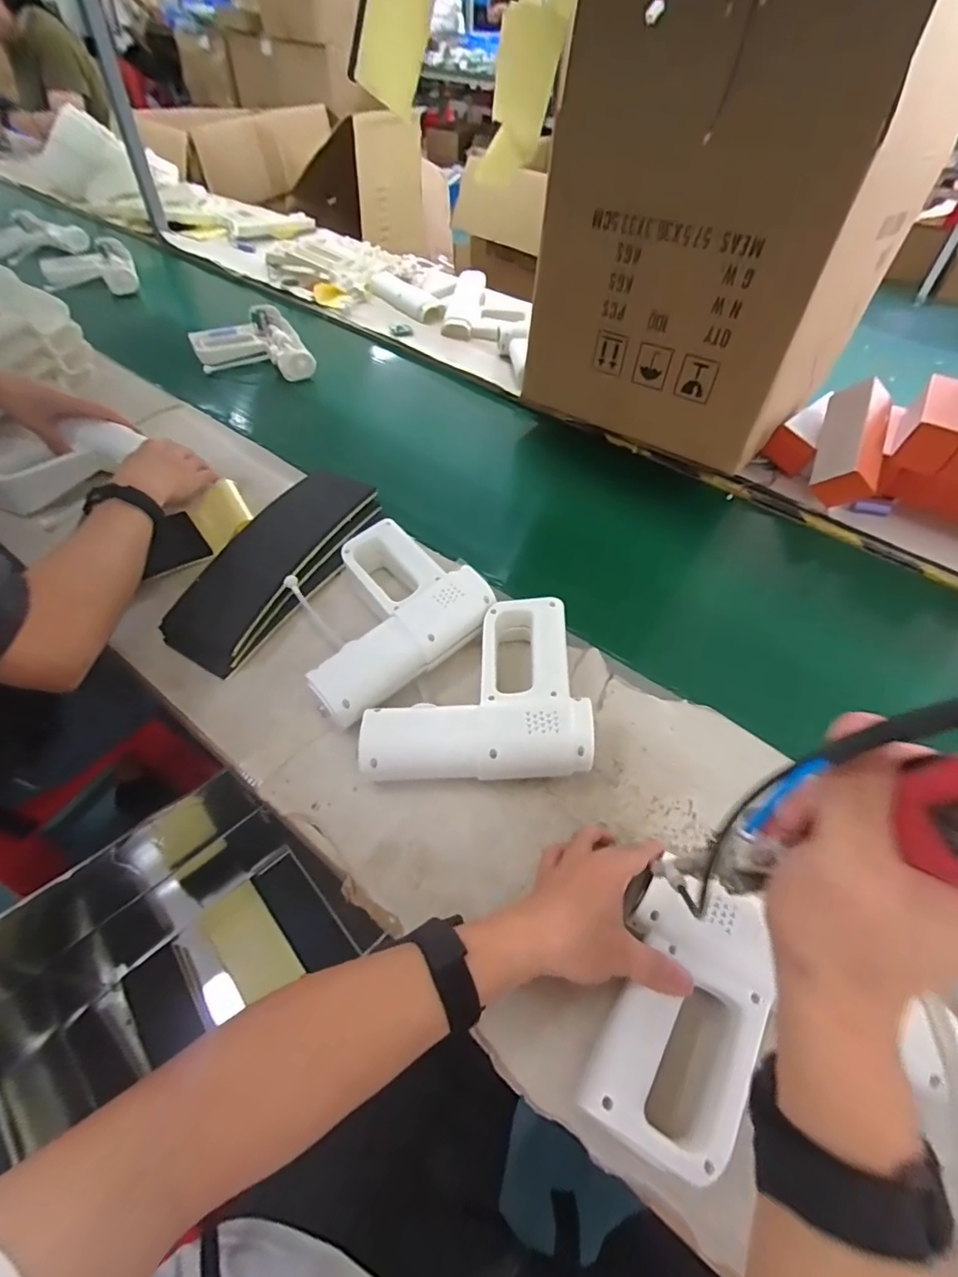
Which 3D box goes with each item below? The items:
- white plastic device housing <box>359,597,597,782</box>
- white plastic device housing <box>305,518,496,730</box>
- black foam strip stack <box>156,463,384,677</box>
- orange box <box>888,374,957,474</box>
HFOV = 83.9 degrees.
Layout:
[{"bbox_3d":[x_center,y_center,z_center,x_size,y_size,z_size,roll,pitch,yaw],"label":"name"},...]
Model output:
[{"bbox_3d":[-0.004,0.050,0.529,0.203,0.061,0.184,-1,52,-3],"label":"white plastic device housing"},{"bbox_3d":[-0.117,-0.023,0.588,0.213,0.070,0.190,-38,62,-27],"label":"white plastic device housing"},{"bbox_3d":[-0.242,-0.096,0.659,0.124,0.054,0.319,19,54,12],"label":"black foam strip stack"},{"bbox_3d":[0.657,-0.309,0.770,0.065,0.068,0.162,29,57,19],"label":"orange box"}]

